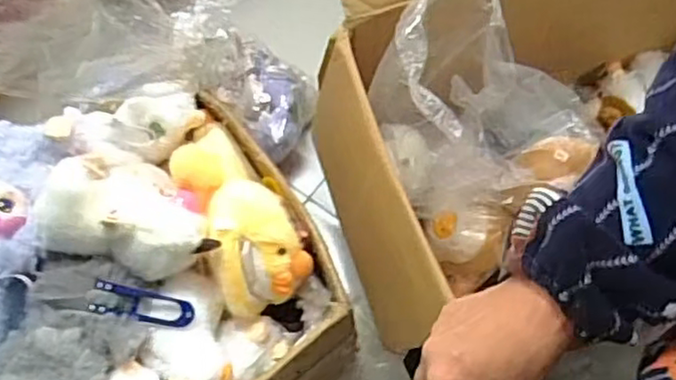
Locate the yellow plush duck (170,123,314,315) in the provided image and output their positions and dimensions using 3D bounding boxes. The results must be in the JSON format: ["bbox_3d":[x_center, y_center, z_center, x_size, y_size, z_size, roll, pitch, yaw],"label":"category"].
[{"bbox_3d":[-0.086,0.015,0.580,0.077,0.067,0.166,-23,67,-8],"label":"yellow plush duck"}]

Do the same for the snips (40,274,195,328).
[{"bbox_3d":[-0.169,0.088,0.528,0.108,0.010,0.026,14,66,-14],"label":"snips"}]

